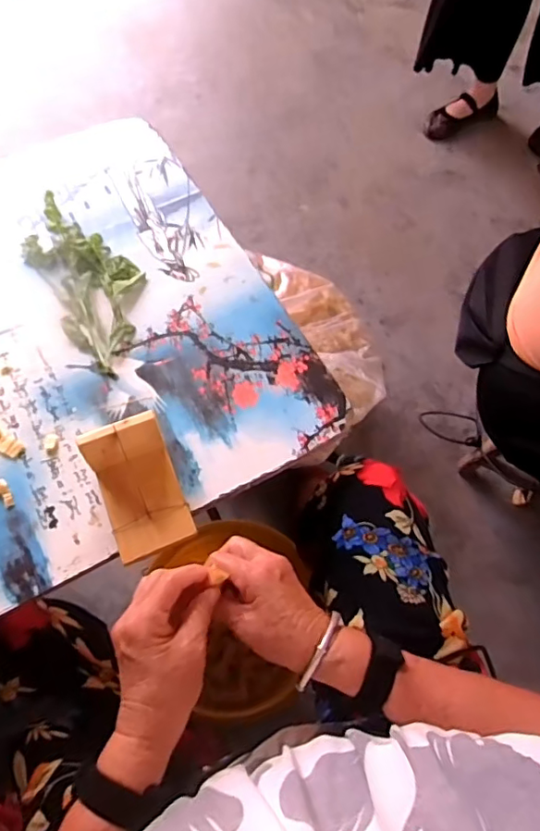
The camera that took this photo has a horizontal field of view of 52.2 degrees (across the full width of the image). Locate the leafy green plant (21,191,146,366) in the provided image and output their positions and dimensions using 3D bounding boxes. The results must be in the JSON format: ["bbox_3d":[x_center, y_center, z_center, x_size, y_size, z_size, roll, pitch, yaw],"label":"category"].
[{"bbox_3d":[-0.222,-0.177,0.664,0.109,0.033,0.245,-29,68,-14],"label":"leafy green plant"}]

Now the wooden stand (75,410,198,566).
[{"bbox_3d":[-0.124,0.068,0.523,0.074,0.067,0.114,-21,66,-10],"label":"wooden stand"}]

